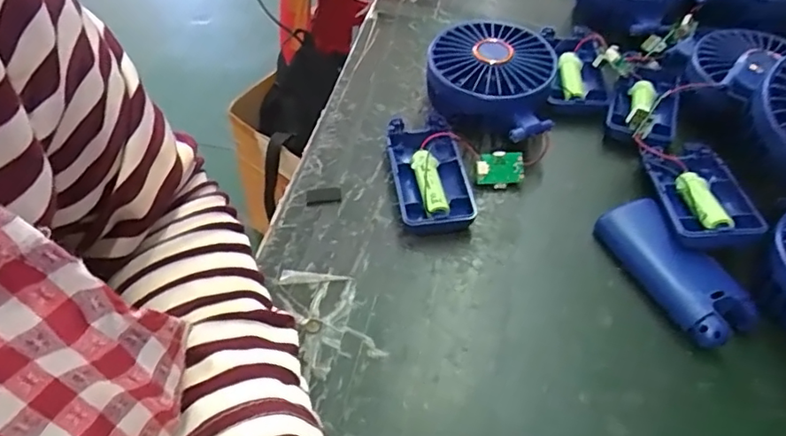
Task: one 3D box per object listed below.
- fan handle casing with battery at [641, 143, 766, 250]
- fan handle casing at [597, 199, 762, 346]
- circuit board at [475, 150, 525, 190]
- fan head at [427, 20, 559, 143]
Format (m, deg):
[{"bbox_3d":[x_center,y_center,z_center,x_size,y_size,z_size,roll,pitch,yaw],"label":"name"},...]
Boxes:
[{"bbox_3d":[0.184,-0.017,0.345,0.046,0.020,0.093,6,40,4],"label":"fan handle casing with battery"},{"bbox_3d":[0.157,0.029,0.323,0.038,0.019,0.092,-23,56,-18],"label":"fan handle casing"},{"bbox_3d":[0.070,-0.031,0.370,0.030,0.006,0.024,-2,93,-3],"label":"circuit board"},{"bbox_3d":[0.068,-0.097,0.406,0.086,0.047,0.096,10,52,7],"label":"fan head"}]

